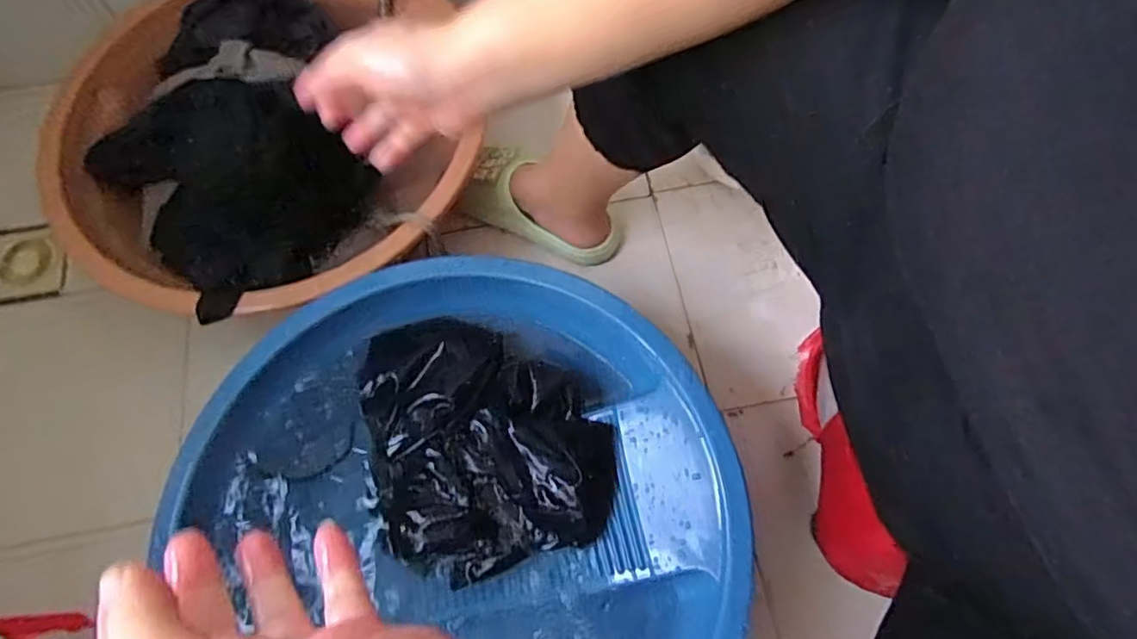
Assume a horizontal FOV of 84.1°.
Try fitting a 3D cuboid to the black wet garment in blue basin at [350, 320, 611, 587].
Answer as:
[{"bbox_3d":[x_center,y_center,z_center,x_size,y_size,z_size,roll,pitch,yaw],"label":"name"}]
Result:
[{"bbox_3d":[-0.081,0.101,0.586,0.205,0.033,0.240,-17,68,-7],"label":"black wet garment in blue basin"}]

